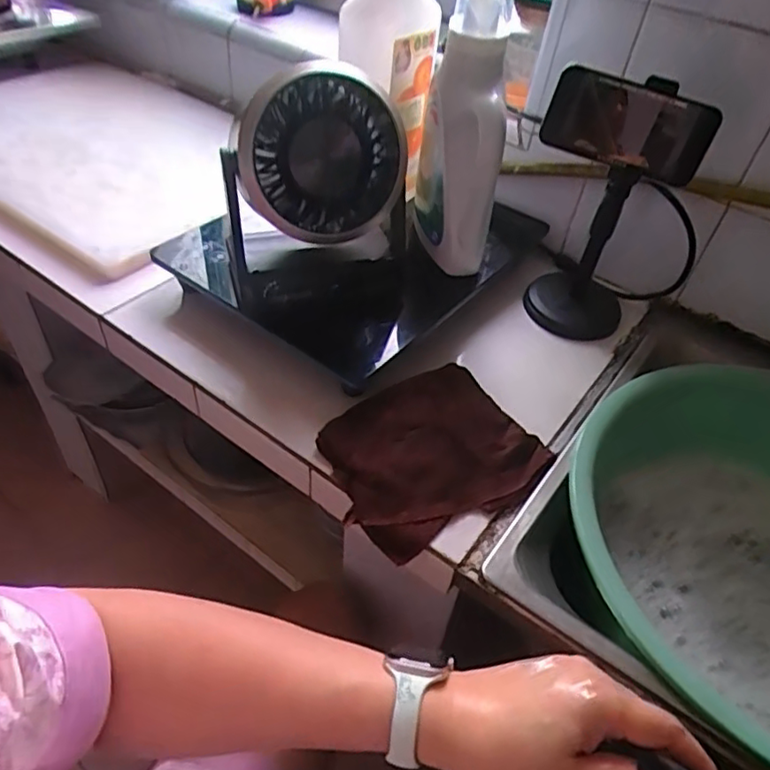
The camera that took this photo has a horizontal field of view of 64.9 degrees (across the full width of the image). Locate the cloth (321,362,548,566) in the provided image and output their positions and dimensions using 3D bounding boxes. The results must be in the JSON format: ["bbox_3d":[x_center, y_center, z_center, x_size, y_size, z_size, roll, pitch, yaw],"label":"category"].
[{"bbox_3d":[0.040,0.055,0.529,0.172,0.023,0.143,-23,51,-27],"label":"cloth"}]

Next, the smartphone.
[{"bbox_3d":[0.216,-0.229,0.538,0.142,0.067,0.011,21,33,7],"label":"smartphone"}]

